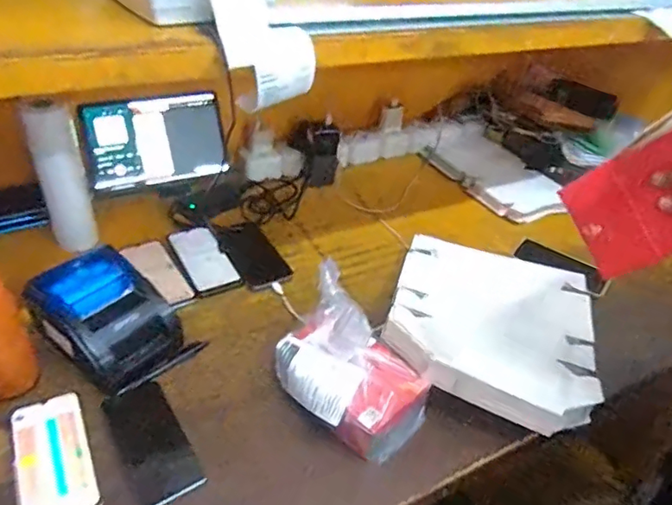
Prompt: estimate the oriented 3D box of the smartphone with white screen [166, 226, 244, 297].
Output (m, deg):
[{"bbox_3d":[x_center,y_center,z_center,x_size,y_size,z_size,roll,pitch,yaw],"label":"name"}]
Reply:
[{"bbox_3d":[-0.225,0.010,0.901,0.085,0.013,0.163,-18,44,-28],"label":"smartphone with white screen"}]

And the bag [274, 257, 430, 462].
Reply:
[{"bbox_3d":[0.017,0.127,0.651,0.193,0.184,0.116,26,42,23],"label":"bag"}]

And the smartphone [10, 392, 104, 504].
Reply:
[{"bbox_3d":[-0.325,0.236,0.613,0.077,0.016,0.163,-16,43,-26],"label":"smartphone"}]

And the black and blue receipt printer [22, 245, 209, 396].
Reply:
[{"bbox_3d":[-0.307,0.090,0.724,0.191,0.098,0.137,25,41,22],"label":"black and blue receipt printer"}]

